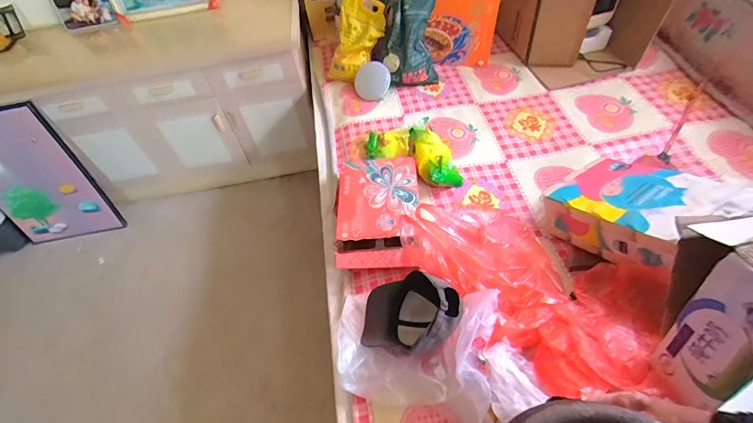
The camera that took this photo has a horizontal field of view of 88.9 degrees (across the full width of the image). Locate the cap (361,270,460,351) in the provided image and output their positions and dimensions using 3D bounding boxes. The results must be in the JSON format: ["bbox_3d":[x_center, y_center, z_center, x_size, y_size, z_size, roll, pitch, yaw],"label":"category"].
[{"bbox_3d":[0.076,0.230,0.895,0.214,0.164,0.166,2,53,9],"label":"cap"}]

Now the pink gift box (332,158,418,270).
[{"bbox_3d":[-0.006,-0.016,1.142,0.250,0.058,0.405,1,53,9],"label":"pink gift box"}]

